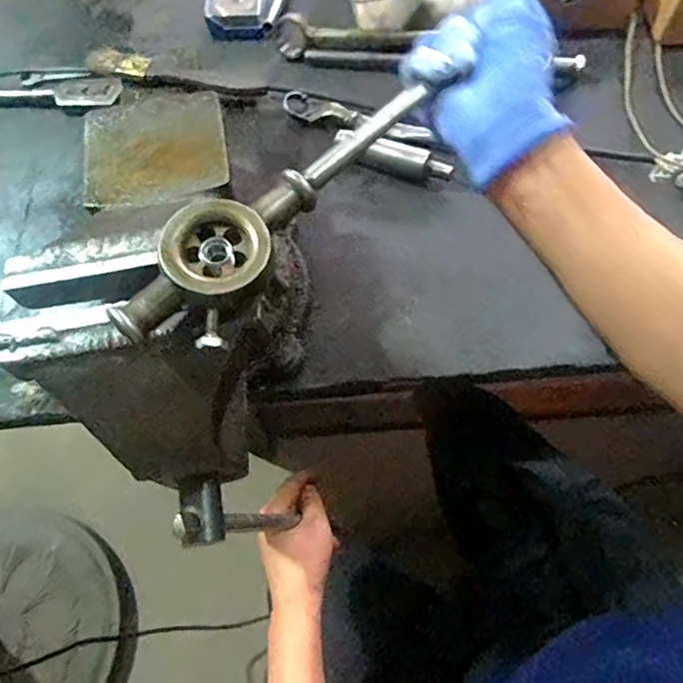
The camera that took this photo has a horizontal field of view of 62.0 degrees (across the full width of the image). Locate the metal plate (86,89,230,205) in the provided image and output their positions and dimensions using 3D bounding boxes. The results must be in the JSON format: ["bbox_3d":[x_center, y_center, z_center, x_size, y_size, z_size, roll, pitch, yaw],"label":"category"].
[{"bbox_3d":[-0.141,-0.147,0.429,0.104,0.004,0.094,-9,70,-2],"label":"metal plate"}]

